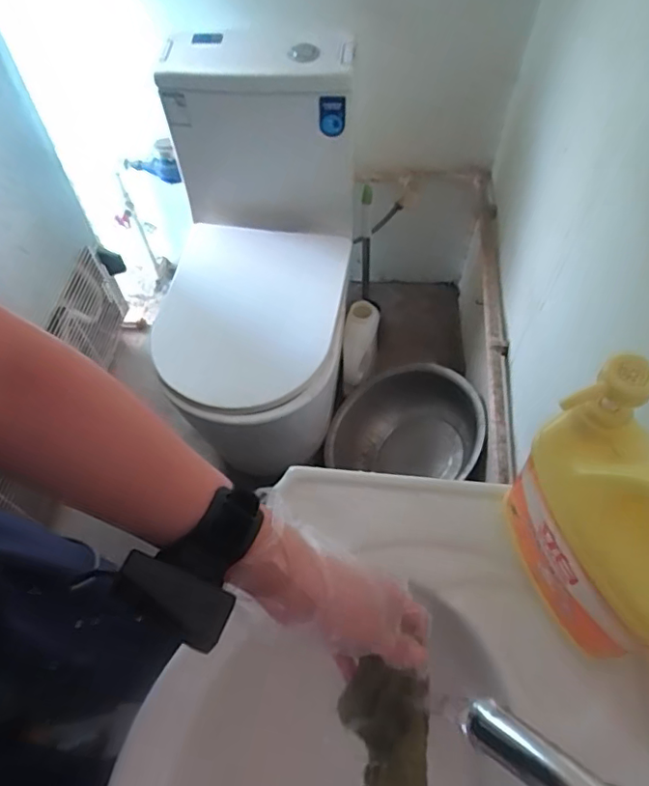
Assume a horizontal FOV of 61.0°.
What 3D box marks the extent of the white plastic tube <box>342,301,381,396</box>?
[{"bbox_3d":[0.089,-0.108,1.392,0.082,0.242,0.063,13,27,9],"label":"white plastic tube"}]

